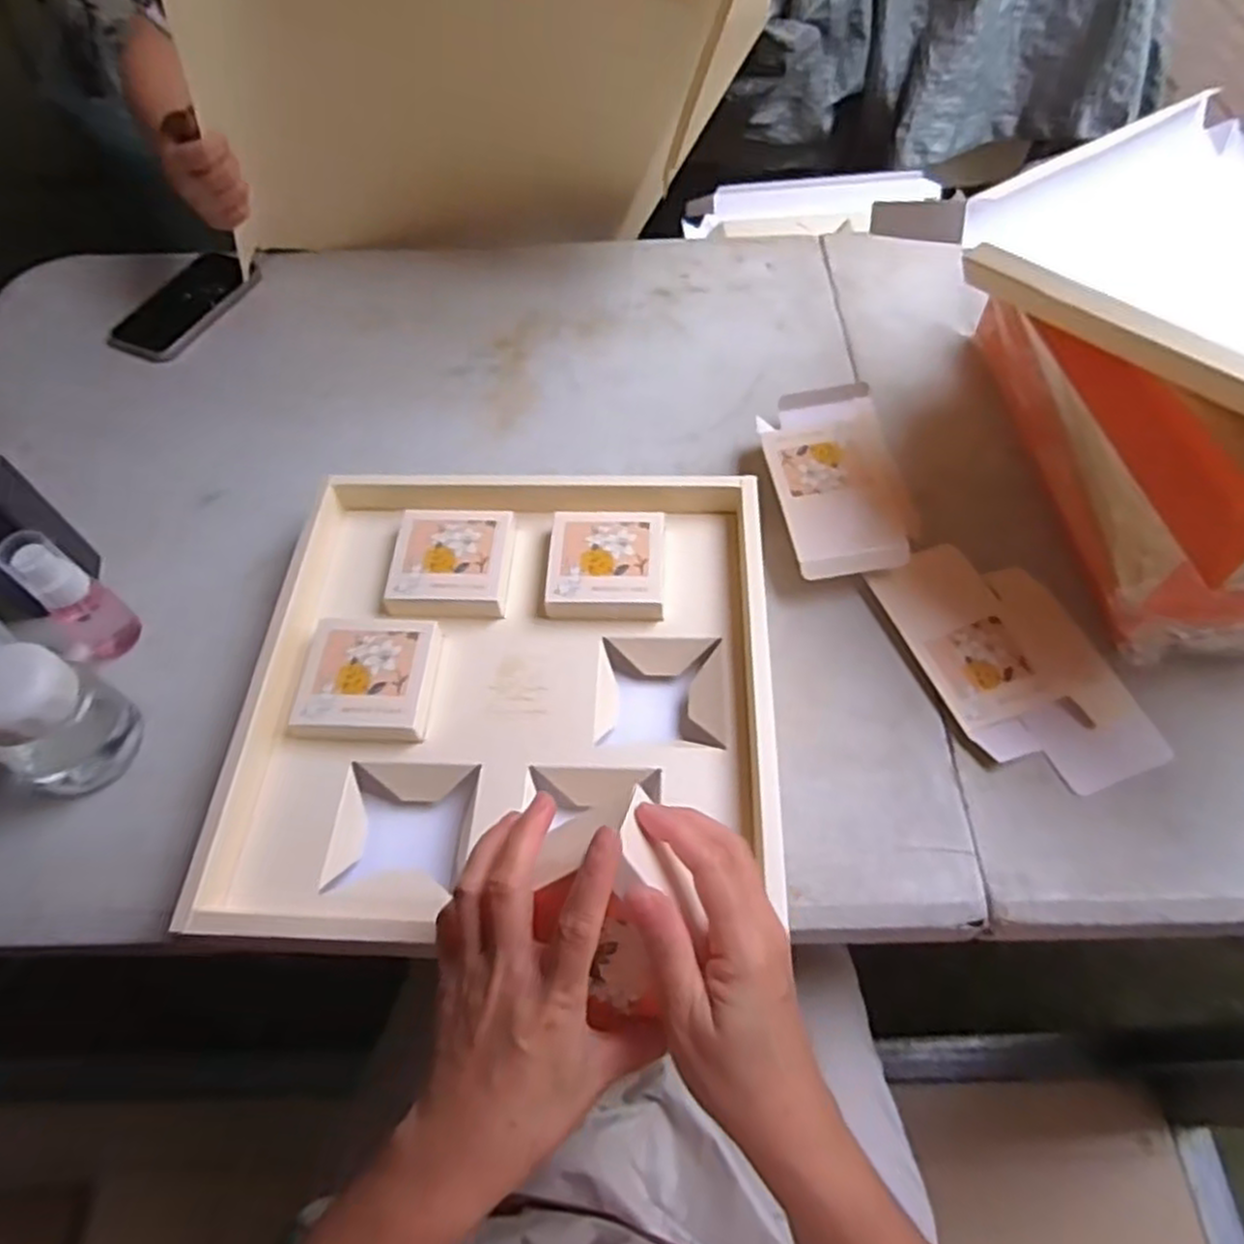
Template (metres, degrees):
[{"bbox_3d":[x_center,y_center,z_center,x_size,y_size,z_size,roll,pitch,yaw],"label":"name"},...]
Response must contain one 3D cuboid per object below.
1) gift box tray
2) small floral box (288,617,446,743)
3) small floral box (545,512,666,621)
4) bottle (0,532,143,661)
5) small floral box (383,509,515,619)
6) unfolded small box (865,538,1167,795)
[{"bbox_3d":[-0.072,0.034,0.549,0.349,0.064,0.352,-1,58,2],"label":"gift box tray"},{"bbox_3d":[-0.174,0.037,0.529,0.086,0.023,0.086,2,58,4],"label":"small floral box"},{"bbox_3d":[-0.011,-0.043,0.577,0.084,0.023,0.089,1,58,3],"label":"small floral box"},{"bbox_3d":[-0.405,-0.019,0.558,0.043,0.123,0.048,30,64,19],"label":"bottle"},{"bbox_3d":[-0.128,-0.045,0.579,0.087,0.021,0.089,0,58,2],"label":"small floral box"},{"bbox_3d":[0.288,0.028,0.564,0.135,0.021,0.199,-19,59,-9],"label":"unfolded small box"}]

